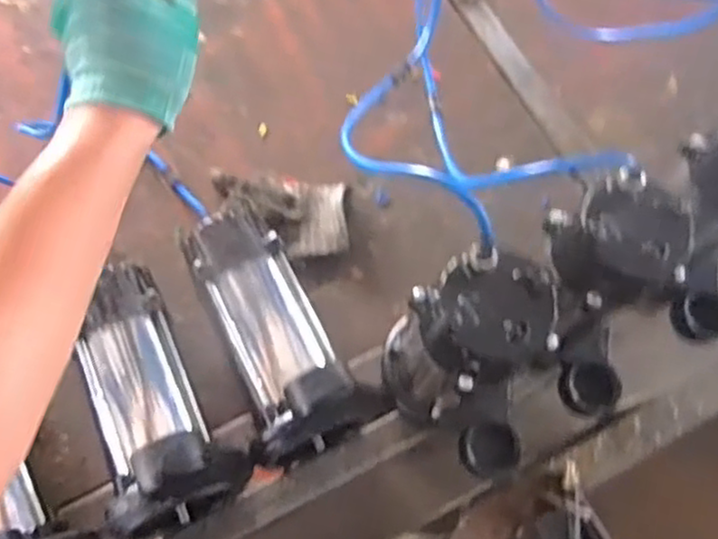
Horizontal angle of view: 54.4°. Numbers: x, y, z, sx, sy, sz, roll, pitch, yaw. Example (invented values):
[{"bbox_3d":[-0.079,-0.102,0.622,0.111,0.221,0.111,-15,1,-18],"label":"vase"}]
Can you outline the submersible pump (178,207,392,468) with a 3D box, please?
[{"bbox_3d":[-0.074,0.047,0.644,0.121,0.168,0.235,-21,72,-12],"label":"submersible pump"}]

